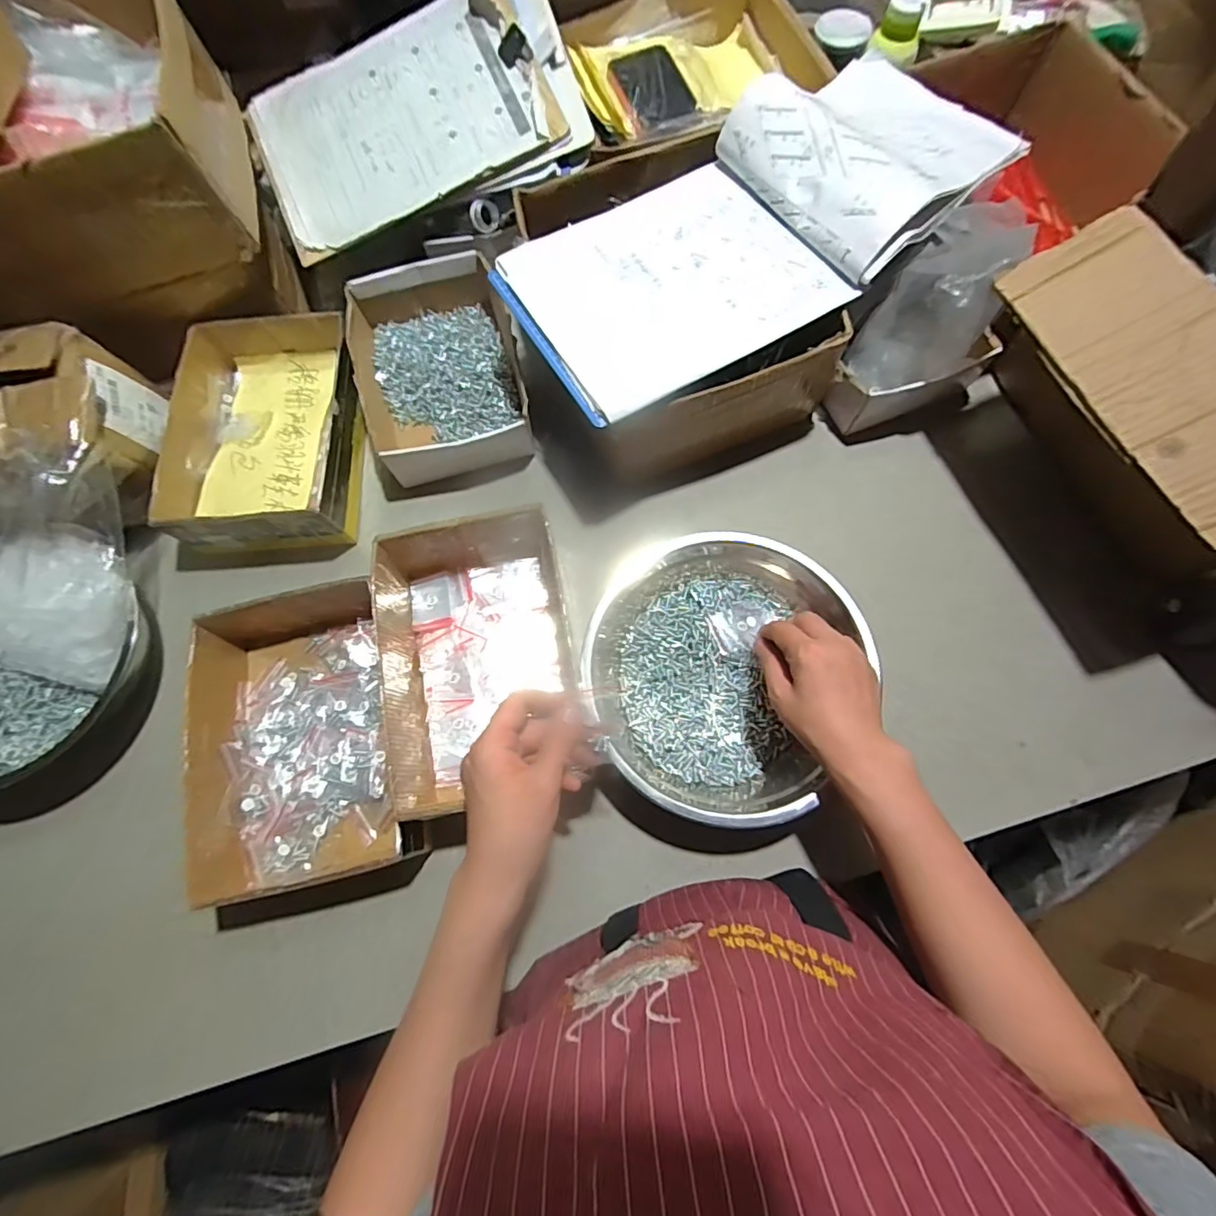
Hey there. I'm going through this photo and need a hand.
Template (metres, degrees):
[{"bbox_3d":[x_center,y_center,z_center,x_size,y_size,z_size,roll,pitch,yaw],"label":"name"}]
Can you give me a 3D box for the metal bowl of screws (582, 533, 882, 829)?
[{"bbox_3d":[0.105,0.052,0.502,0.248,0.078,0.254,-1,73,2],"label":"metal bowl of screws"}]

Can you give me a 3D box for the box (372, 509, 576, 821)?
[{"bbox_3d":[-0.129,0.045,0.504,0.181,0.069,0.259,-12,73,-1],"label":"box"}]

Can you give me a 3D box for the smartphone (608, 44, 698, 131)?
[{"bbox_3d":[0.051,-0.623,0.641,0.082,0.011,0.138,-14,73,-2],"label":"smartphone"}]

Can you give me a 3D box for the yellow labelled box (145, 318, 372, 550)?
[{"bbox_3d":[-0.370,-0.199,0.597,0.188,0.068,0.265,-4,73,1],"label":"yellow labelled box"}]

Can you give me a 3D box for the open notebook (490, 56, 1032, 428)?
[{"bbox_3d":[0.160,-0.391,0.535,0.550,0.079,0.245,-36,75,-8],"label":"open notebook"}]

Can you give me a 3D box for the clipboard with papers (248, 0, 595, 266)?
[{"bbox_3d":[-0.217,-0.561,0.607,0.356,0.026,0.248,-22,83,1],"label":"clipboard with papers"}]

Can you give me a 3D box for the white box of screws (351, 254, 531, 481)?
[{"bbox_3d":[-0.196,-0.277,0.626,0.182,0.061,0.261,-13,73,-2],"label":"white box of screws"}]

